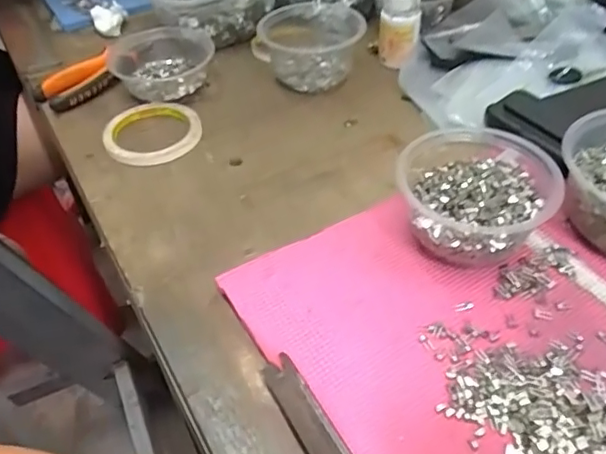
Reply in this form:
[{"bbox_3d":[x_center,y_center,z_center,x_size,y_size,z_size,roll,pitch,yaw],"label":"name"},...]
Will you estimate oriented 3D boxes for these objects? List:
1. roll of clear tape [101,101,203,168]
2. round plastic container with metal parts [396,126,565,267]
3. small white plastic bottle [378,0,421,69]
[{"bbox_3d":[-0.154,-0.098,0.588,0.095,0.018,0.094,-12,46,-9],"label":"roll of clear tape"},{"bbox_3d":[0.130,-0.019,0.435,0.099,0.065,0.113,-34,53,-28],"label":"round plastic container with metal parts"},{"bbox_3d":[0.109,-0.229,0.645,0.045,0.073,0.051,5,45,8],"label":"small white plastic bottle"}]

